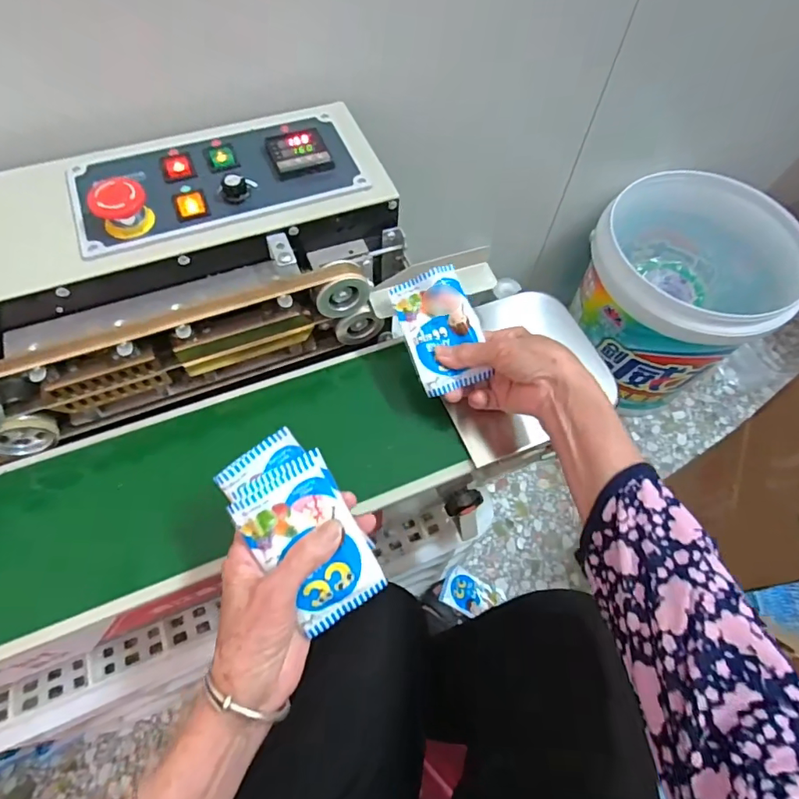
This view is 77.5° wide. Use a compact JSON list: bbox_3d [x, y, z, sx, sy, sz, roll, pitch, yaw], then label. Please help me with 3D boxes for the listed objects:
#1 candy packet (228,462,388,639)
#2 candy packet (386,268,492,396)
[{"bbox_3d":[-0.058,0.099,0.330,0.064,0.007,0.101,-30,97,-16],"label":"candy packet"},{"bbox_3d":[0.036,-0.061,0.428,0.062,0.012,0.105,-22,81,5],"label":"candy packet"}]

